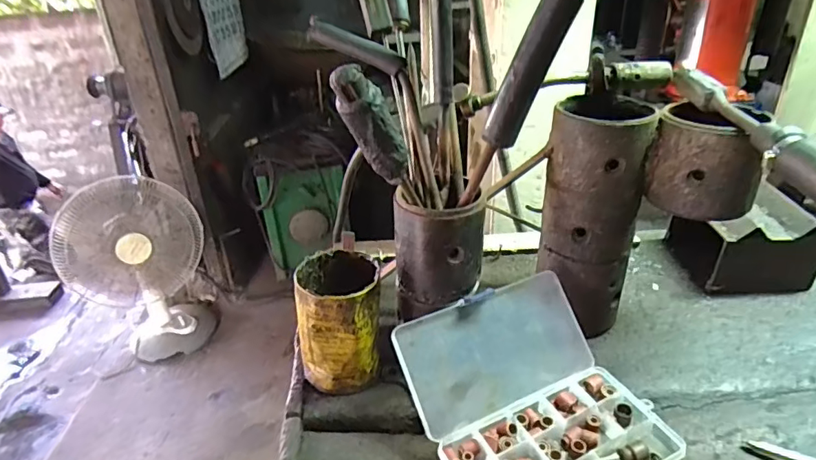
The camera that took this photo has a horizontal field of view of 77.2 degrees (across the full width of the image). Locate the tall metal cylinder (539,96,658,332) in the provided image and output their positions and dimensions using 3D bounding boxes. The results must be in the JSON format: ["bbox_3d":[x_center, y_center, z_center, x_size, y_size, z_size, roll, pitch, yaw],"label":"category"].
[{"bbox_3d":[0.182,-0.015,0.512,0.086,0.213,0.096,9,31,20],"label":"tall metal cylinder"}]

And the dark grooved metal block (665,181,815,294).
[{"bbox_3d":[0.400,0.009,0.615,0.133,0.087,0.113,-1,29,2],"label":"dark grooved metal block"}]

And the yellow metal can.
[{"bbox_3d":[-0.063,0.086,0.478,0.074,0.111,0.074,-2,29,1],"label":"yellow metal can"}]

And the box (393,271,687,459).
[{"bbox_3d":[0.103,0.135,0.420,0.179,0.078,0.175,-14,31,-20],"label":"box"}]

